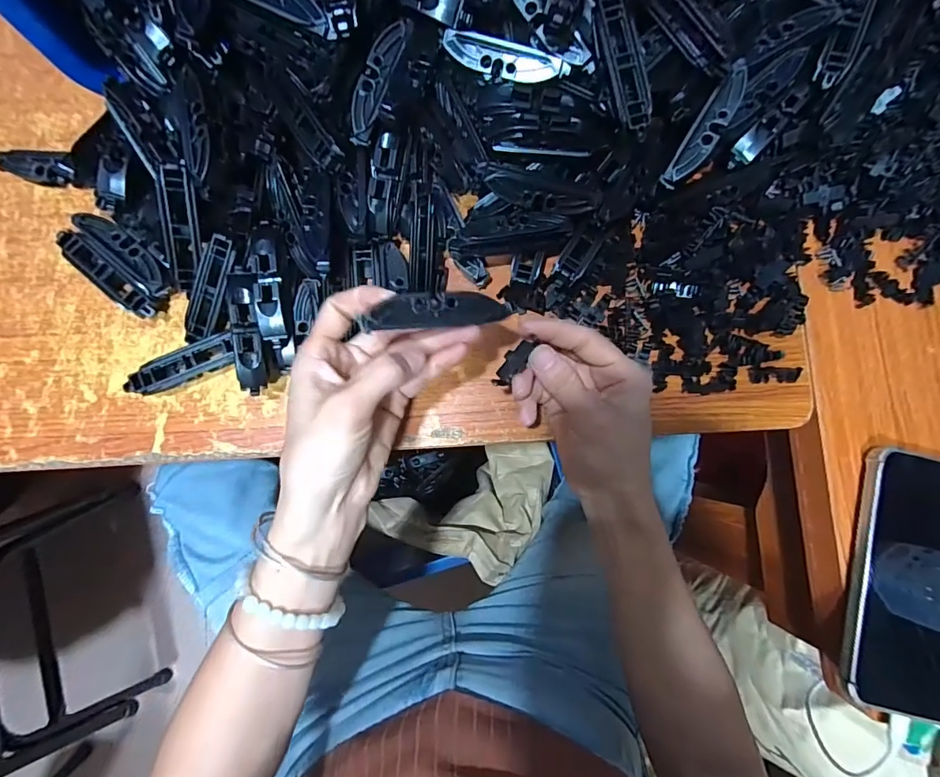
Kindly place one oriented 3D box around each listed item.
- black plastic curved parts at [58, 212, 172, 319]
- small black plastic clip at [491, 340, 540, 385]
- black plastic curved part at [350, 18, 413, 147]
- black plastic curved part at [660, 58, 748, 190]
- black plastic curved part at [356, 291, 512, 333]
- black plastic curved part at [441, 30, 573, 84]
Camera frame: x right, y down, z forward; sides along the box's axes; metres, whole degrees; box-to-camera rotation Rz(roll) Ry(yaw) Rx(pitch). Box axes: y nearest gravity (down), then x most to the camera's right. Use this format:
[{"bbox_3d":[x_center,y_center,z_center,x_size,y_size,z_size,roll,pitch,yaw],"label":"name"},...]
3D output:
[{"bbox_3d":[-0.235,-0.083,0.303,0.077,0.019,0.039,41,84,2],"label":"black plastic curved parts"},{"bbox_3d":[0.025,-0.014,0.262,0.013,0.006,0.031,36,102,2],"label":"small black plastic clip"},{"bbox_3d":[-0.058,-0.192,0.278,0.017,0.007,0.078,23,95,0],"label":"black plastic curved part"},{"bbox_3d":[0.149,-0.163,0.279,0.017,0.009,0.080,32,101,1],"label":"black plastic curved part"},{"bbox_3d":[-0.018,-0.041,0.236,0.078,0.008,0.016,-7,84,-17],"label":"black plastic curved part"},{"bbox_3d":[0.022,-0.202,0.272,0.077,0.008,0.016,14,83,-1],"label":"black plastic curved part"}]

